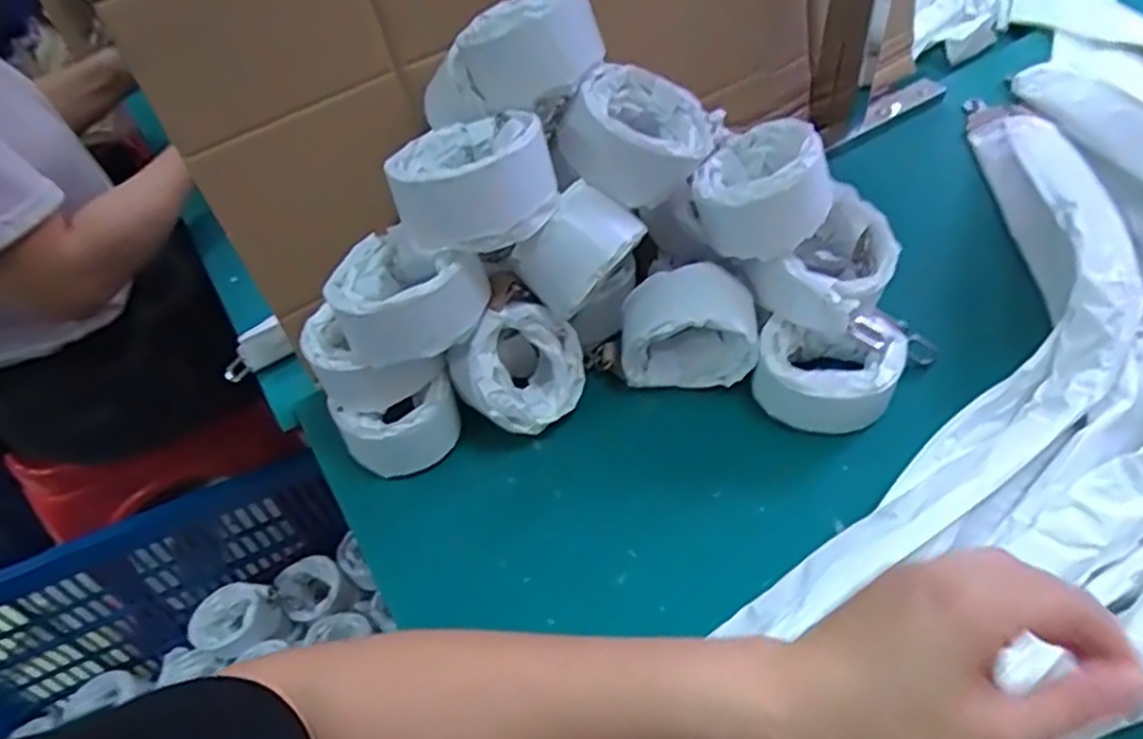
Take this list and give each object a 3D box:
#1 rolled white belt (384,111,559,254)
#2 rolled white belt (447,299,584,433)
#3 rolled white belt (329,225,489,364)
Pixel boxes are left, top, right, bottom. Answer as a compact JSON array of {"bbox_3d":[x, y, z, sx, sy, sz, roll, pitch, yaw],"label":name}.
[{"bbox_3d":[-0.061,-0.120,0.447,0.098,0.051,0.094,-11,49,-2],"label":"rolled white belt"},{"bbox_3d":[-0.043,-0.005,0.528,0.054,0.102,0.089,28,98,54],"label":"rolled white belt"},{"bbox_3d":[-0.110,-0.047,0.468,0.091,0.051,0.077,21,54,23],"label":"rolled white belt"}]

